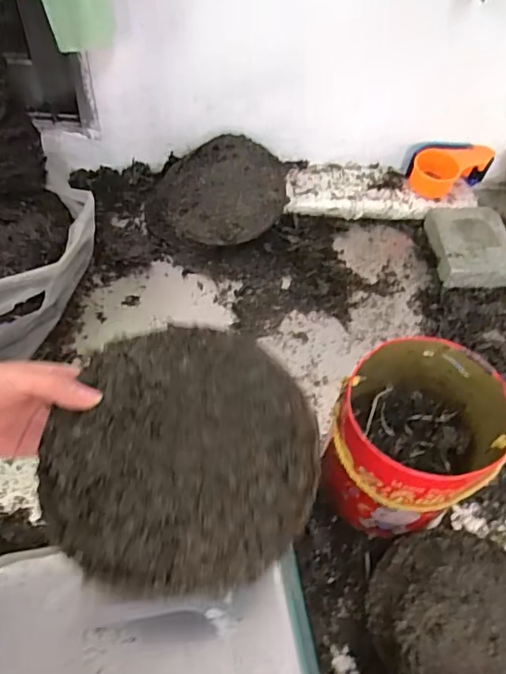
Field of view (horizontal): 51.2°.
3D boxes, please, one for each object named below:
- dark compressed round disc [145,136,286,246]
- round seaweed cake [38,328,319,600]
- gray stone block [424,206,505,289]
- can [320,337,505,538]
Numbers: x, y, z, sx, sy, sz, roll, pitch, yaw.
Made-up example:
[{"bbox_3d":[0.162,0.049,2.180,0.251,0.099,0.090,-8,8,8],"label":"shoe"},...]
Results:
[{"bbox_3d":[-0.063,-0.232,0.873,0.224,0.099,0.187,-5,55,-8],"label":"dark compressed round disc"},{"bbox_3d":[-0.050,0.079,0.379,0.185,0.012,0.190,2,54,-3],"label":"round seaweed cake"},{"bbox_3d":[0.363,-0.156,0.881,0.127,0.048,0.156,-5,55,-8],"label":"gray stone block"},{"bbox_3d":[0.174,0.119,0.598,0.169,0.179,0.166,17,55,7],"label":"can"}]

